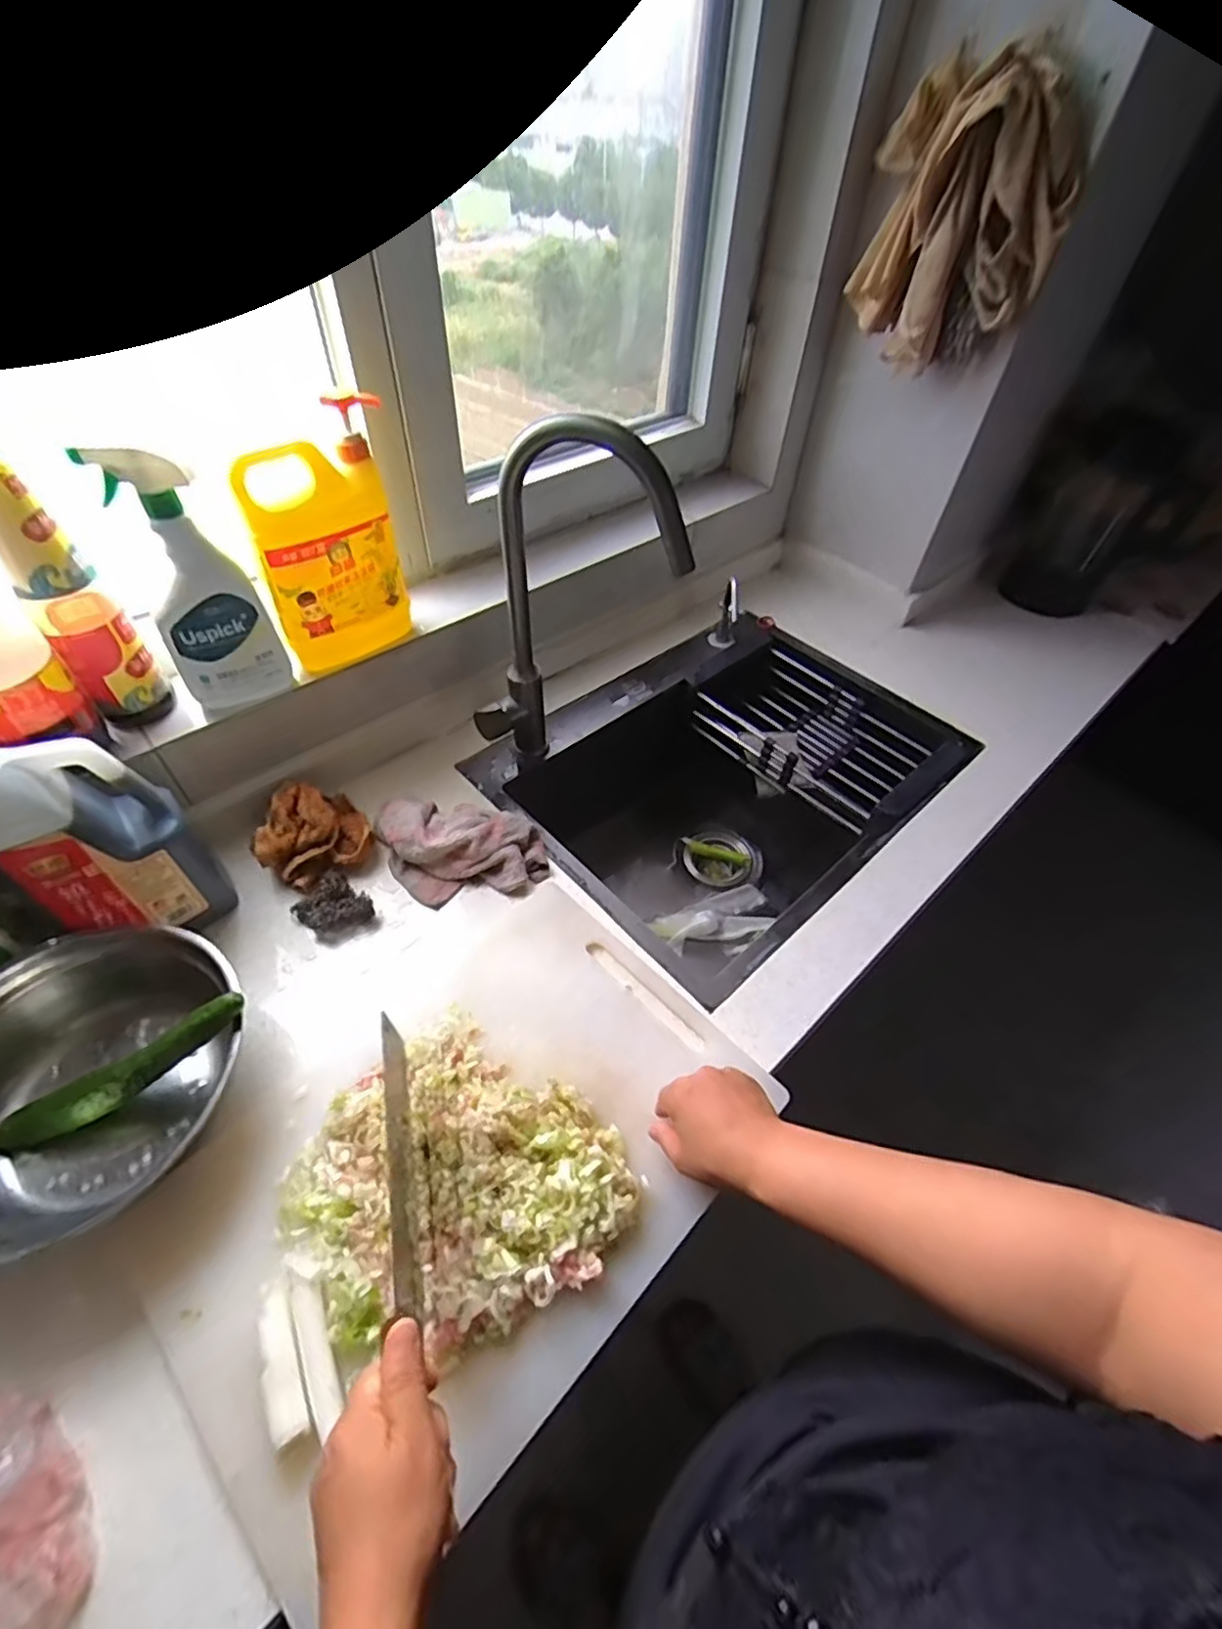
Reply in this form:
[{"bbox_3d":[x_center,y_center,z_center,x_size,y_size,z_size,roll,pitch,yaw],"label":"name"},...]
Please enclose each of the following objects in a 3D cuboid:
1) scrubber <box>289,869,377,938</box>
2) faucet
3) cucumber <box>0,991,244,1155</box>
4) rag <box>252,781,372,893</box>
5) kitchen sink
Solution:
[{"bbox_3d":[-0.296,0.099,0.690,0.074,0.033,0.065,32,56,22],"label":"scrubber"},{"bbox_3d":[-0.044,-0.204,0.720,0.238,0.419,0.056,7,50,3],"label":"faucet"},{"bbox_3d":[-0.402,0.217,0.530,0.235,0.038,0.026,-32,56,0],"label":"cucumber"},{"bbox_3d":[-0.331,0.019,0.722,0.092,0.062,0.113,14,51,8],"label":"rag"},{"bbox_3d":[0.158,-0.002,1.012,0.614,0.290,0.476,-35,60,-27],"label":"kitchen sink"}]

